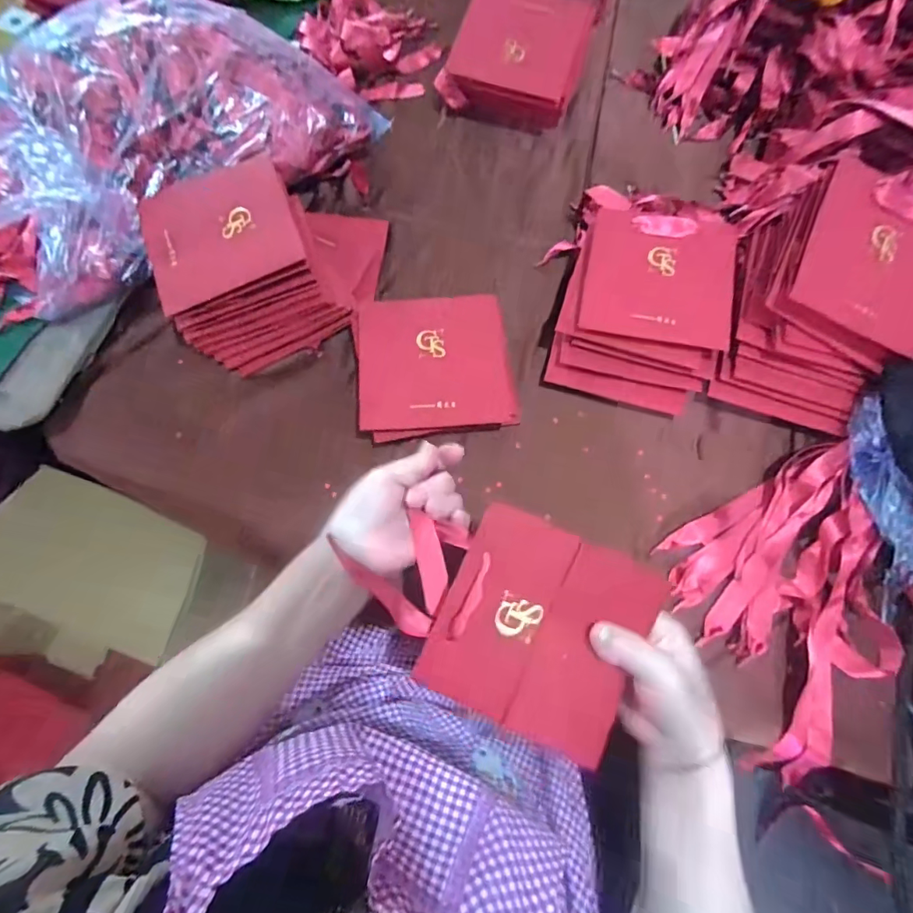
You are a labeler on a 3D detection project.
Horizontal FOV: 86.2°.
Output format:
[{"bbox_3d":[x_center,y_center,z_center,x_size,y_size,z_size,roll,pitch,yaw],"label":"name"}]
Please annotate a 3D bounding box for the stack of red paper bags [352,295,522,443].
[{"bbox_3d":[-0.018,-0.088,0.484,0.153,0.040,0.139,-7,70,-4],"label":"stack of red paper bags"}]

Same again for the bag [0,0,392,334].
[{"bbox_3d":[-0.336,-0.314,0.504,0.466,0.127,0.216,-42,76,-15],"label":"bag"}]

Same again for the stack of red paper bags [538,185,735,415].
[{"bbox_3d":[0.188,-0.165,0.503,0.168,0.072,0.214,16,70,4],"label":"stack of red paper bags"}]

